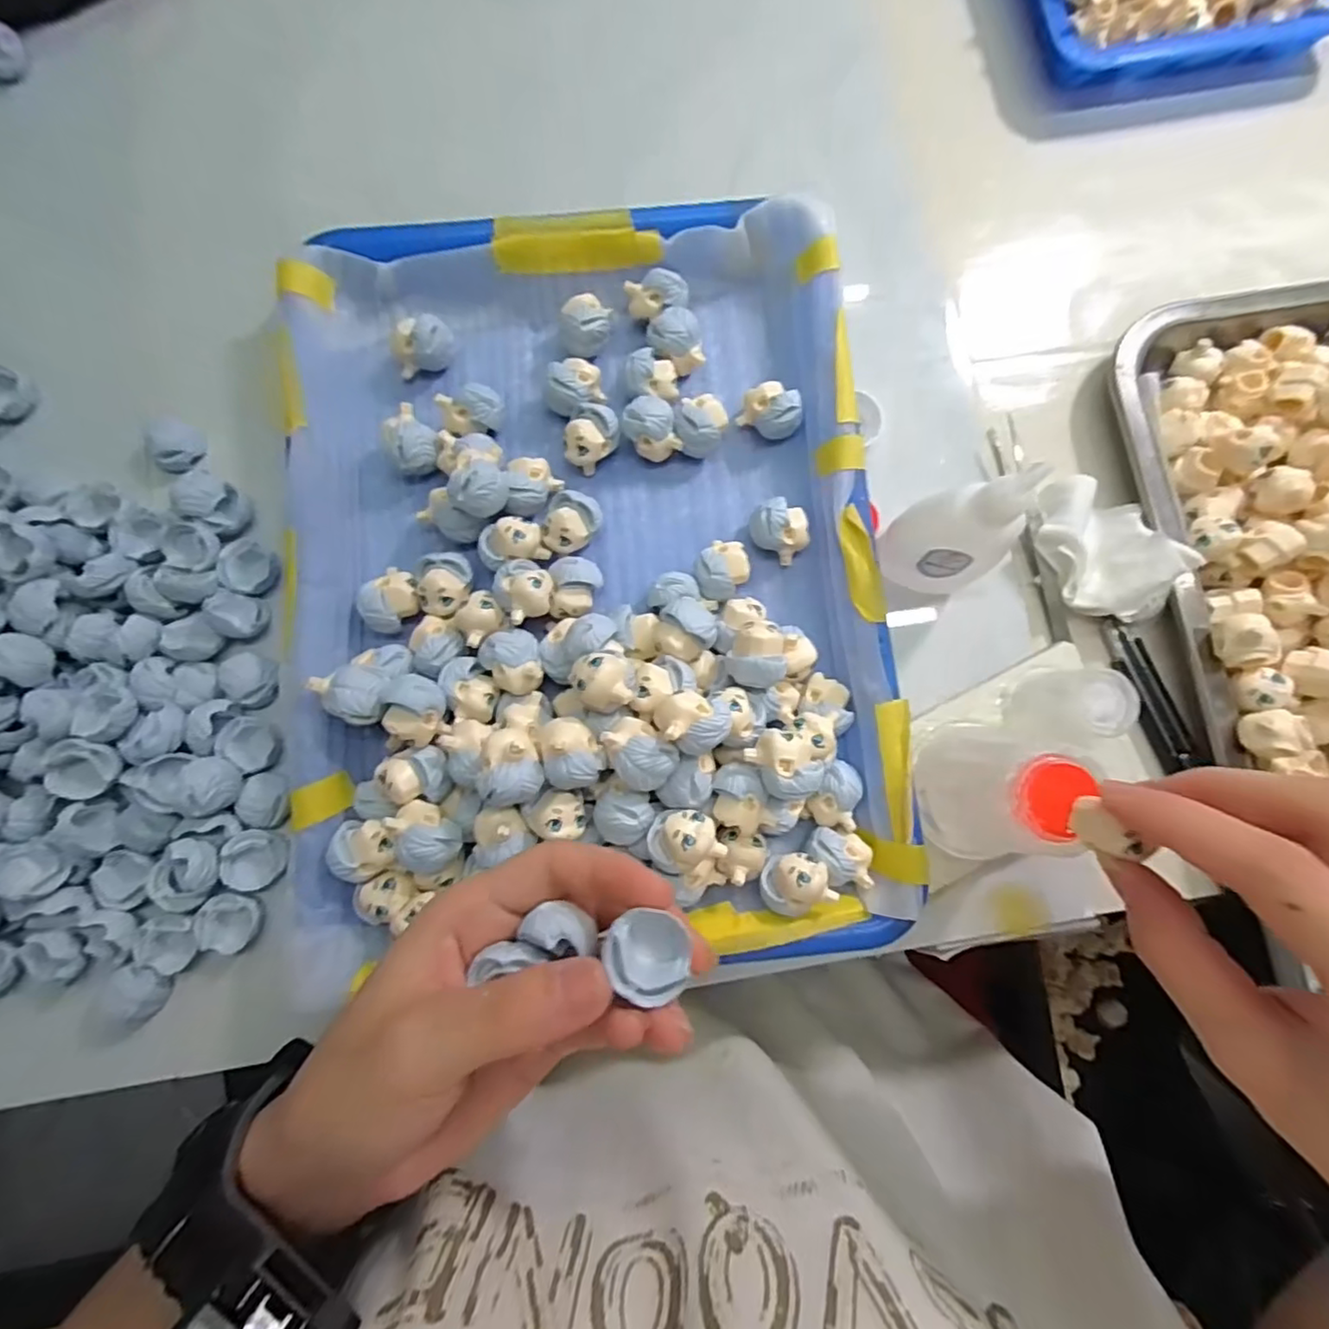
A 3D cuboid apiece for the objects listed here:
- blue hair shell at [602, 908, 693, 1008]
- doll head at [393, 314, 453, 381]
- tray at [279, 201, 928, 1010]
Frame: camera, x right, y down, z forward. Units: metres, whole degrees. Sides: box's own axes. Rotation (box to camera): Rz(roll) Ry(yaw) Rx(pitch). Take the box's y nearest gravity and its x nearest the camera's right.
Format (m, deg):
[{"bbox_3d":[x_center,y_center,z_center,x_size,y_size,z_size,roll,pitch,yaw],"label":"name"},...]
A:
[{"bbox_3d":[-0.004,0.080,0.171,0.022,0.013,0.020,-8,83,-2],"label":"blue hair shell"},{"bbox_3d":[-0.112,-0.150,0.290,0.025,0.018,0.020,-12,84,-2],"label":"doll head"},{"bbox_3d":[-0.032,-0.044,0.270,0.252,0.066,0.329,-4,83,-1],"label":"tray"}]

